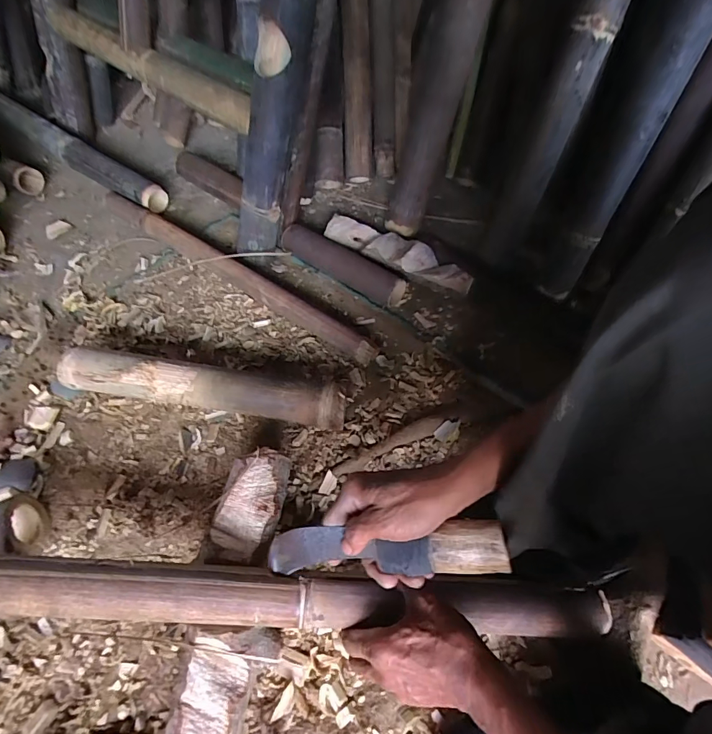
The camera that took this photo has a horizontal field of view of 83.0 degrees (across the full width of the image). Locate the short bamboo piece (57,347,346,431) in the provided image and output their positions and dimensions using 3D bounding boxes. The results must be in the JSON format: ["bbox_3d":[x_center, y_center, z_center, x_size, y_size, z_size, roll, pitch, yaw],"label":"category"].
[{"bbox_3d":[-0.216,0.032,0.586,0.408,0.067,0.063,8,57,3],"label":"short bamboo piece"}]

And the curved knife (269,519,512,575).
[{"bbox_3d":[0.018,0.167,0.375,0.230,0.032,0.039,-11,54,21],"label":"curved knife"}]

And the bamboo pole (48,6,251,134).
[{"bbox_3d":[-0.374,-0.544,0.726,0.554,0.054,0.067,33,62,18],"label":"bamboo pole"}]

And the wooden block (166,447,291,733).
[{"bbox_3d":[-0.128,0.256,0.444,0.089,0.057,0.326,3,57,0],"label":"wooden block"}]

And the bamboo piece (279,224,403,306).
[{"bbox_3d":[-0.026,-0.193,0.747,0.260,0.047,0.063,28,60,16],"label":"bamboo piece"}]

